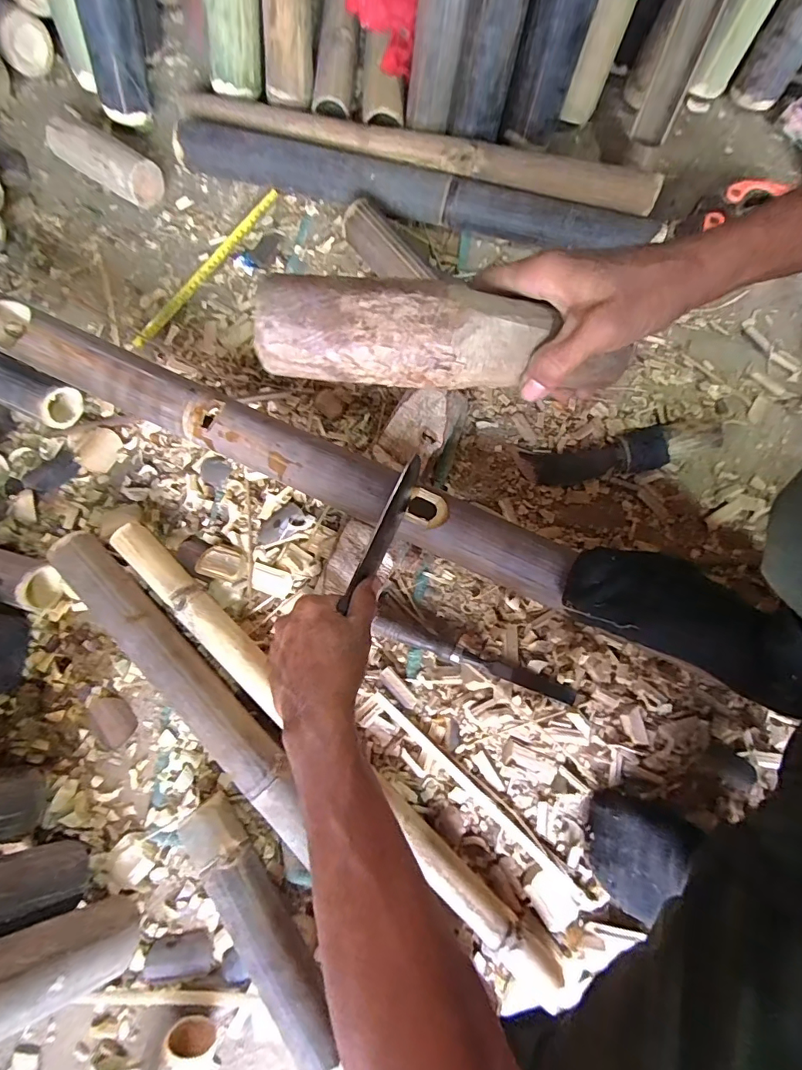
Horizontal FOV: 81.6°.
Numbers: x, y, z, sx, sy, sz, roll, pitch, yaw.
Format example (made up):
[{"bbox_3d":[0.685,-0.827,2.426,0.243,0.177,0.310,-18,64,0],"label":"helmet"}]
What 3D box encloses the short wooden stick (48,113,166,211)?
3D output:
[{"bbox_3d":[-0.415,-0.519,0.653,0.170,0.063,0.057,27,82,6],"label":"short wooden stick"}]

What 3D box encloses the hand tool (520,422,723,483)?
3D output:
[{"bbox_3d":[0.267,-0.101,0.568,0.219,0.031,0.047,-10,79,13],"label":"hand tool"}]

